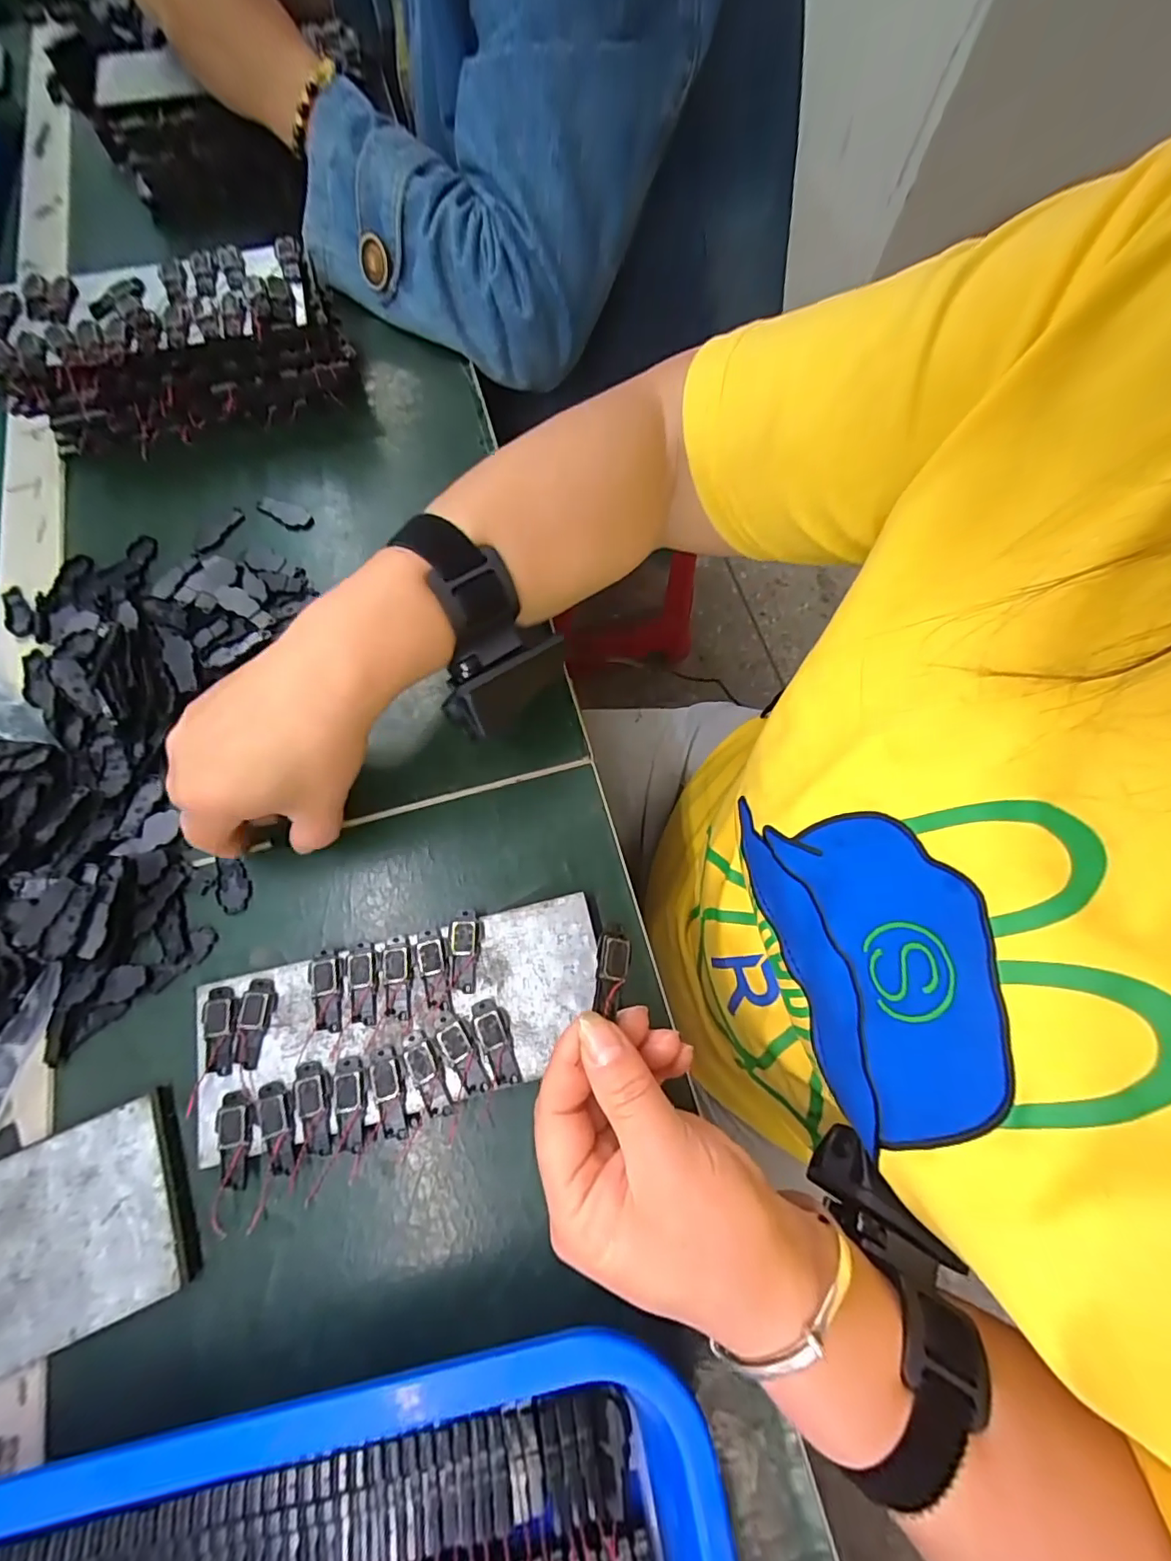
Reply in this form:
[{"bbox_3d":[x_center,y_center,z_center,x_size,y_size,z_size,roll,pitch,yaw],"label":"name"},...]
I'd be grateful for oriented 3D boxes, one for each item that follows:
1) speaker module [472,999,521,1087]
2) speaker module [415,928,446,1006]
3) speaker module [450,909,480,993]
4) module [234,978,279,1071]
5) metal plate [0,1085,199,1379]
[{"bbox_3d":[-0.042,0.124,0.262,0.014,0.004,0.039,-18,73,-7],"label":"speaker module"},{"bbox_3d":[-0.076,0.093,0.274,0.013,0.004,0.037,-11,73,3],"label":"speaker module"},{"bbox_3d":[-0.060,0.084,0.275,0.013,0.004,0.039,-1,71,-1],"label":"speaker module"},{"bbox_3d":[-0.160,0.117,0.267,0.016,0.005,0.039,3,71,0],"label":"module"},{"bbox_3d":[-0.271,0.215,0.235,0.194,0.007,0.080,-22,73,-8],"label":"metal plate"}]

